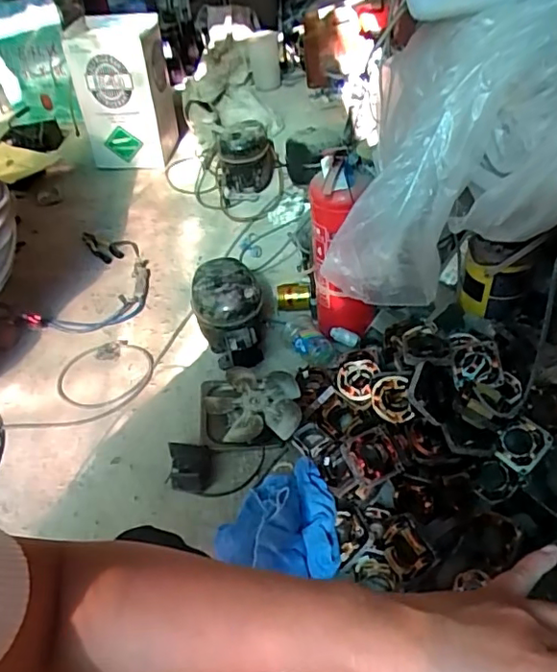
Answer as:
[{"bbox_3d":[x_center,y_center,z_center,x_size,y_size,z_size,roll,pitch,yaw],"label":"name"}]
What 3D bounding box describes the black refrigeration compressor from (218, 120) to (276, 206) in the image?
[{"bbox_3d":[-0.098,-0.556,1.769,0.165,0.188,0.196,-3,43,2],"label":"black refrigeration compressor"}]

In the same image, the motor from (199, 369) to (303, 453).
[{"bbox_3d":[-0.058,0.139,1.083,0.198,0.076,0.185,-3,43,3],"label":"motor"}]

